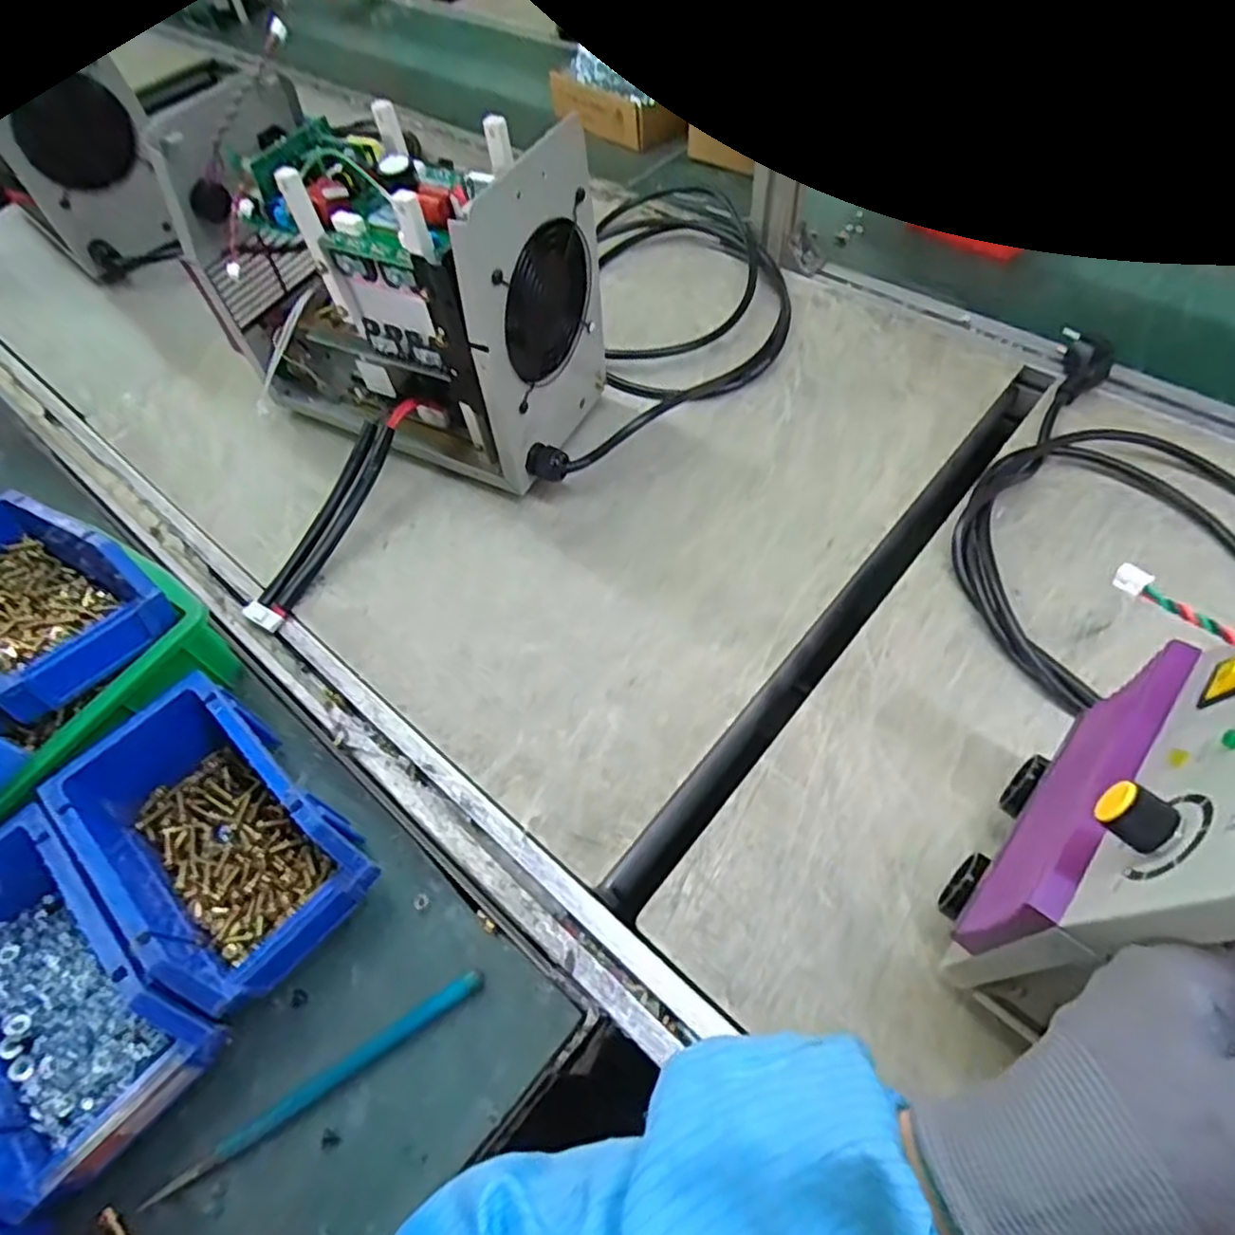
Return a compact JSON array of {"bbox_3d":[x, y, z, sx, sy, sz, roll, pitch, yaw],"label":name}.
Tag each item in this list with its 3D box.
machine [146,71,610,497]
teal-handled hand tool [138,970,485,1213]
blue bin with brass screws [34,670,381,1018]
[{"bbox_3d":[-0.176,-0.254,0.551,0.312,0.236,0.156,22,62,18],"label":"machine"},{"bbox_3d":[-0.148,0.234,0.346,0.173,0.005,0.011,-29,60,-13],"label":"teal-handled hand tool"},{"bbox_3d":[-0.226,0.125,0.388,0.154,0.072,0.104,37,66,25],"label":"blue bin with brass screws"}]

